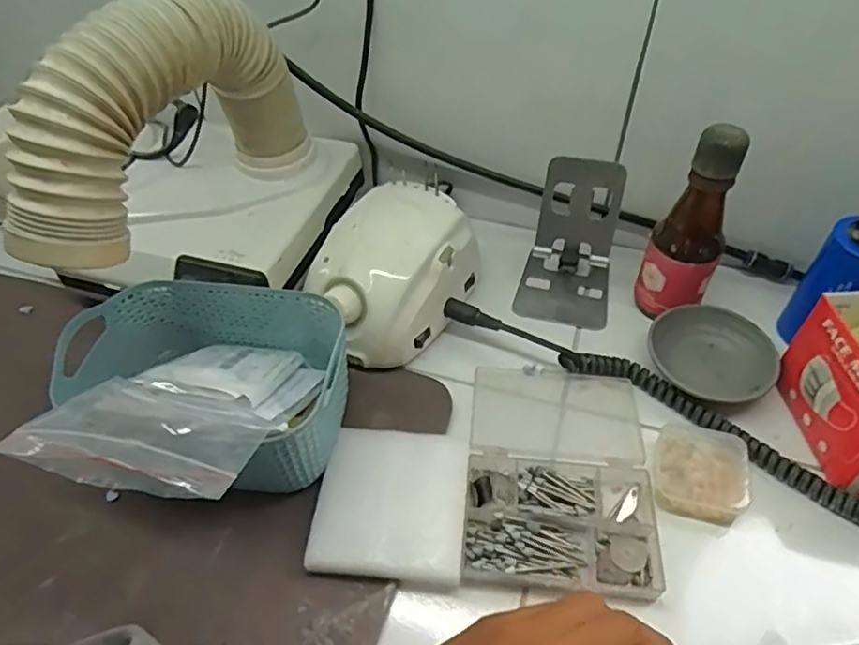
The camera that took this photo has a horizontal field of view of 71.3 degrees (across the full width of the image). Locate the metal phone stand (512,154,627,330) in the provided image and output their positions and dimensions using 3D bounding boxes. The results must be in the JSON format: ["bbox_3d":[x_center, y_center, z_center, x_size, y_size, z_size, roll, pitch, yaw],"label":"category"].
[{"bbox_3d":[0.115,-0.066,0.480,0.075,0.108,0.078,9,49,10],"label":"metal phone stand"}]

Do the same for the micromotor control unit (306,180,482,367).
[{"bbox_3d":[-0.032,-0.037,0.479,0.100,0.080,0.137,26,54,23],"label":"micromotor control unit"}]

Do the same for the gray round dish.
[{"bbox_3d":[0.210,0.023,0.445,0.083,0.018,0.087,-1,48,1],"label":"gray round dish"}]

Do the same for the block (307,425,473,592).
[{"bbox_3d":[-0.023,0.114,0.381,0.092,0.019,0.092,4,48,5],"label":"block"}]

